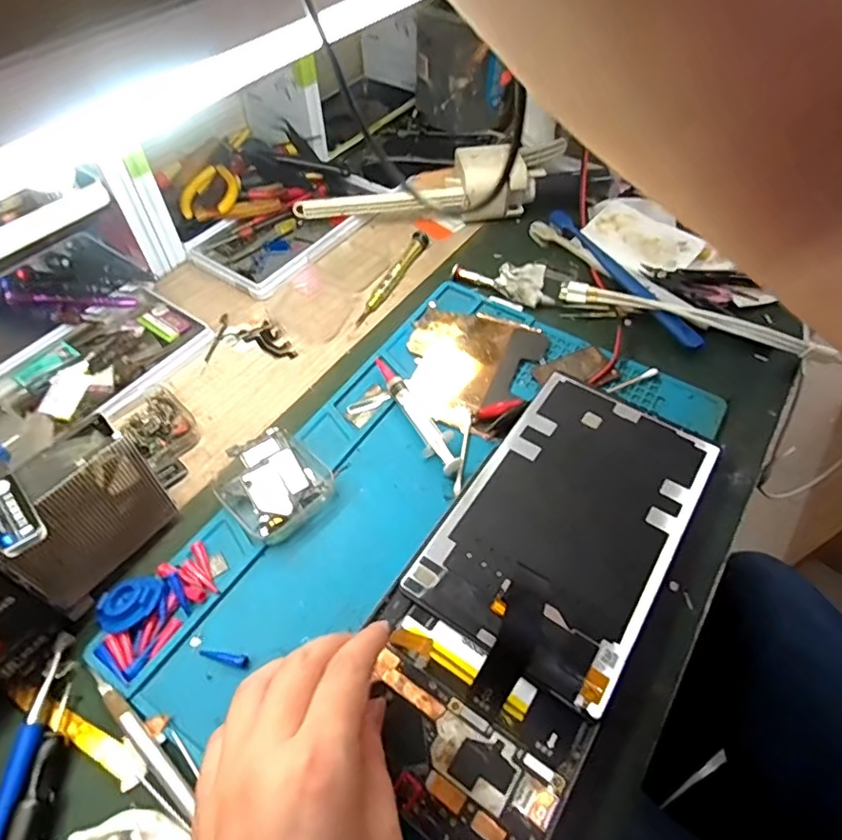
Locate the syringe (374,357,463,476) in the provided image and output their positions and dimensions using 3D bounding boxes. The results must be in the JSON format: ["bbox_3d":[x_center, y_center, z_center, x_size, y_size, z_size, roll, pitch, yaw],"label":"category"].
[{"bbox_3d":[-0.003,-0.007,0.396,0.020,0.014,0.109,-22,57,-16],"label":"syringe"}]

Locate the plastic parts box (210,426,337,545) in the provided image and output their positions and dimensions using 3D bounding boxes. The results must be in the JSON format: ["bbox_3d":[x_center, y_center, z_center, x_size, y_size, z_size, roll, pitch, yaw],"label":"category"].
[{"bbox_3d":[-0.094,0.041,0.358,0.063,0.024,0.063,38,62,24],"label":"plastic parts box"}]

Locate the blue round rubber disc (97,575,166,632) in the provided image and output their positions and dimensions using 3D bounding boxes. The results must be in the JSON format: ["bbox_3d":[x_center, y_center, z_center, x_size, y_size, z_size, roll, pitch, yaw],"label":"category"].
[{"bbox_3d":[-0.165,0.103,0.314,0.037,0.009,0.027,-16,56,-12],"label":"blue round rubber disc"}]

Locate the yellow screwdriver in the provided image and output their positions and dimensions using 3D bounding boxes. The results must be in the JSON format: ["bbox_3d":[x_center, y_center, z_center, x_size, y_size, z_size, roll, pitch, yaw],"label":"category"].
[{"bbox_3d":[-0.025,-0.129,0.496,0.015,0.014,0.122,21,56,15],"label":"yellow screwdriver"}]

